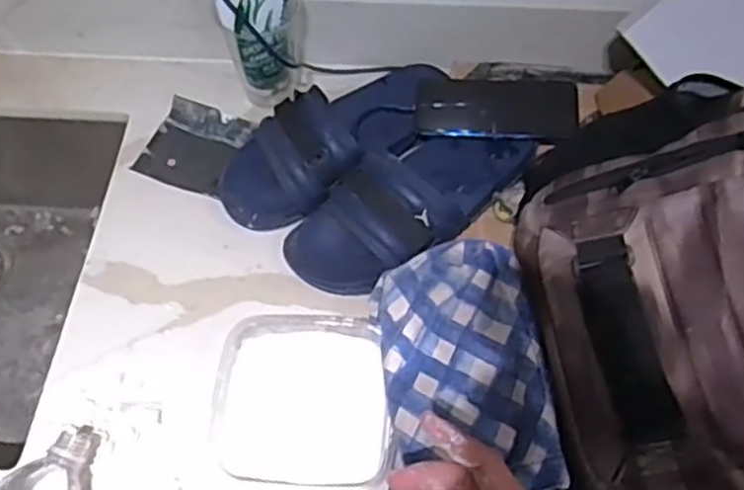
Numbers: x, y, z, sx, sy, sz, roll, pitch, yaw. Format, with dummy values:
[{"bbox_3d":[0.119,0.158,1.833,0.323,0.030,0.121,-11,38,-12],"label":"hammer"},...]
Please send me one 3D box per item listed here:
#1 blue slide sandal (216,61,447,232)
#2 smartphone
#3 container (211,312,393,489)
[{"bbox_3d":[-0.042,-0.120,0.785,0.276,0.072,0.126,-41,66,-21],"label":"blue slide sandal"},{"bbox_3d":[0.132,-0.145,0.784,0.167,0.007,0.076,3,64,11],"label":"smartphone"},{"bbox_3d":[-0.061,0.135,0.652,0.150,0.045,0.155,-3,59,-1],"label":"container"}]

